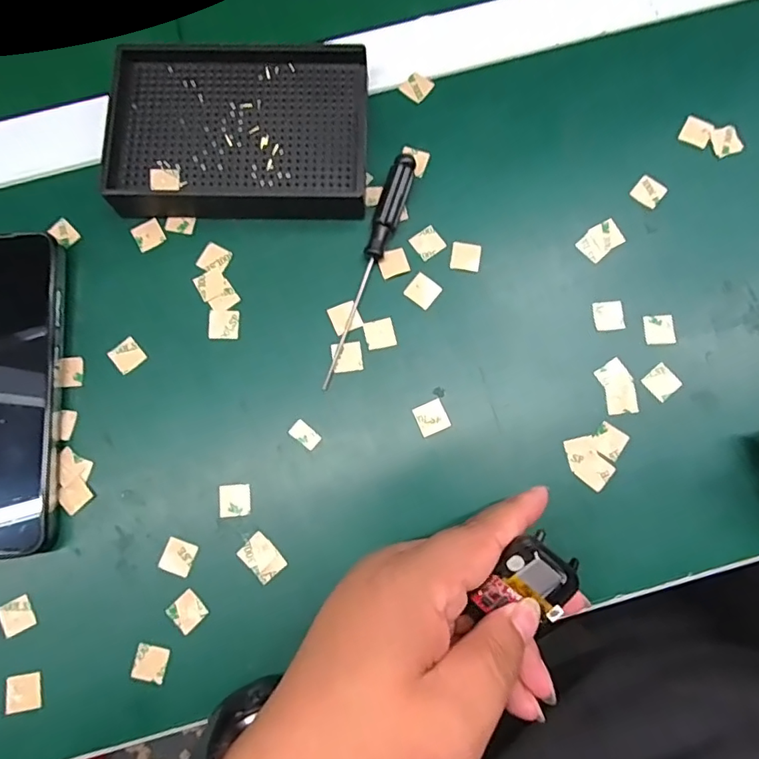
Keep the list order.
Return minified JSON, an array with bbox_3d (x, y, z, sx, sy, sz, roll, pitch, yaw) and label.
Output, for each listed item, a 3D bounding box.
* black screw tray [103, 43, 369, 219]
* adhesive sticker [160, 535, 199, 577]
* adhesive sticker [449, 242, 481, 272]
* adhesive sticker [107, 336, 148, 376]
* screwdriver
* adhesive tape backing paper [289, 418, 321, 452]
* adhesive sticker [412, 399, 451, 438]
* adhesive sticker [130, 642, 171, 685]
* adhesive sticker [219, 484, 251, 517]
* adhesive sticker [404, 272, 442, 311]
[{"bbox_3d":[-0.075,-0.138,0.291,0.135,0.024,0.092,0,78,0],"label":"black screw tray"},{"bbox_3d":[-0.099,0.087,0.258,0.014,0.004,0.015,18,79,4],"label":"adhesive sticker"},{"bbox_3d":[0.047,-0.067,0.287,0.015,0.004,0.016,9,77,4],"label":"adhesive sticker"},{"bbox_3d":[-0.133,-0.013,0.278,0.016,0.004,0.015,-42,81,-8],"label":"adhesive sticker"},{"bbox_3d":[-0.005,-0.058,0.279,0.013,0.014,0.129,17,79,4],"label":"screwdriver"},{"bbox_3d":[-0.038,0.028,0.269,0.016,0.004,0.009,40,82,8],"label":"adhesive tape backing paper"},{"bbox_3d":[0.027,0.020,0.271,0.016,0.004,0.016,-22,81,-5],"label":"adhesive sticker"},{"bbox_3d":[-0.109,0.135,0.251,0.015,0.004,0.016,13,75,-2],"label":"adhesive sticker"},{"bbox_3d":[-0.073,0.061,0.265,0.015,0.004,0.015,-5,77,-6],"label":"adhesive sticker"},{"bbox_3d":[0.023,-0.048,0.282,0.016,0.004,0.015,38,81,7],"label":"adhesive sticker"}]

